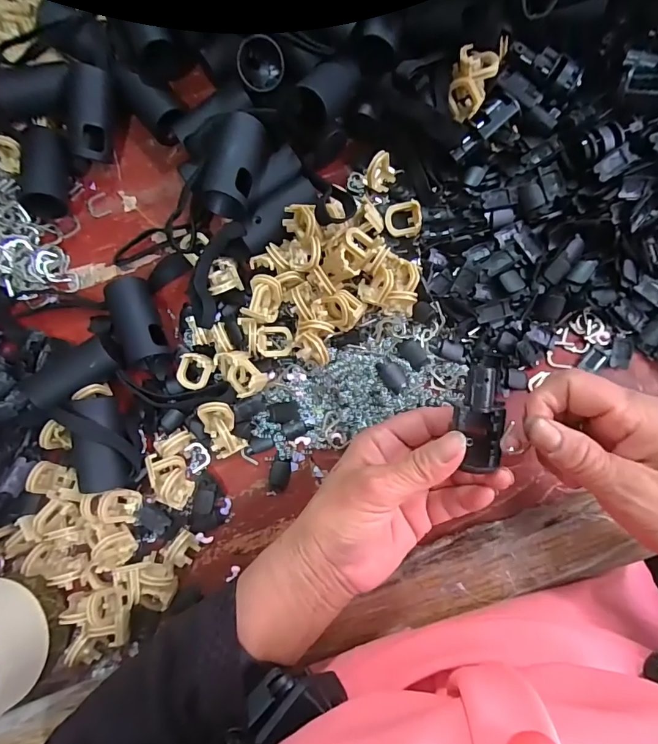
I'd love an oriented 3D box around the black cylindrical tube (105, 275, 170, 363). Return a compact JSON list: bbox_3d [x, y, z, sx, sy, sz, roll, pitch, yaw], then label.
[{"bbox_3d":[-0.137,-0.038,0.305,0.027,0.030,0.065,-23,81,1],"label":"black cylindrical tube"}]

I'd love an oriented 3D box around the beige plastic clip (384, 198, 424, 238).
[{"bbox_3d":[0.051,-0.106,0.292,0.025,0.017,0.020,-4,82,4],"label":"beige plastic clip"}]

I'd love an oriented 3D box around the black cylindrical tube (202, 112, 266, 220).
[{"bbox_3d":[-0.061,-0.134,0.283,0.026,0.033,0.069,11,84,6],"label":"black cylindrical tube"}]

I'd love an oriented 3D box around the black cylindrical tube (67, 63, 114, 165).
[{"bbox_3d":[-0.175,-0.191,0.315,0.026,0.022,0.061,9,112,4],"label":"black cylindrical tube"}]

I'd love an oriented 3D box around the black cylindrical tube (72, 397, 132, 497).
[{"bbox_3d":[-0.151,0.047,0.281,0.030,0.025,0.062,-9,82,3],"label":"black cylindrical tube"}]

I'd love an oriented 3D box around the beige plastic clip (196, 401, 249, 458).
[{"bbox_3d":[-0.073,0.039,0.292,0.023,0.022,0.037,-26,81,1],"label":"beige plastic clip"}]

